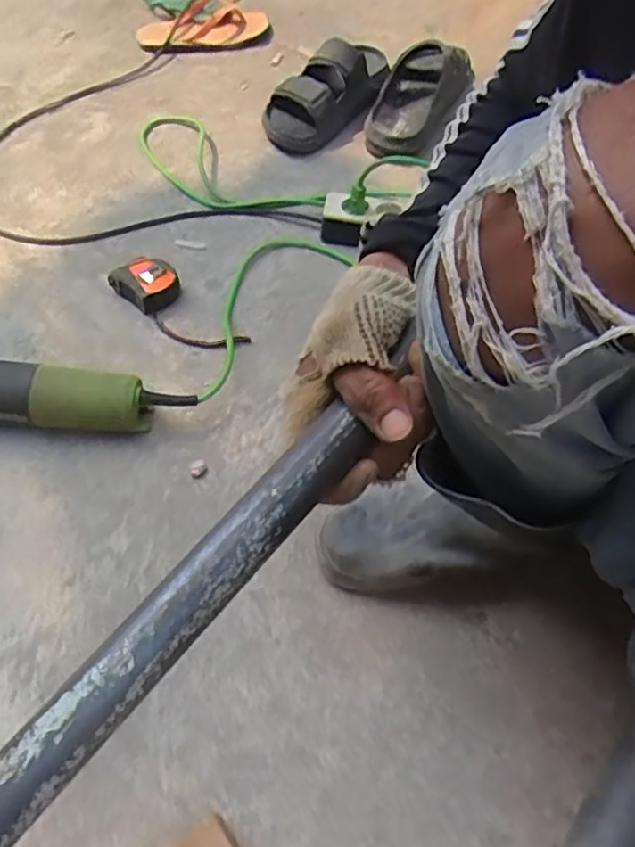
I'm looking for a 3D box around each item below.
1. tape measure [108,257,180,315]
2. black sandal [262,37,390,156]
[{"bbox_3d":[-0.203,-0.165,0.766,0.066,0.031,0.058,39,62,20],"label":"tape measure"},{"bbox_3d":[0.012,-0.512,0.973,0.115,0.087,0.256,30,60,15],"label":"black sandal"}]

